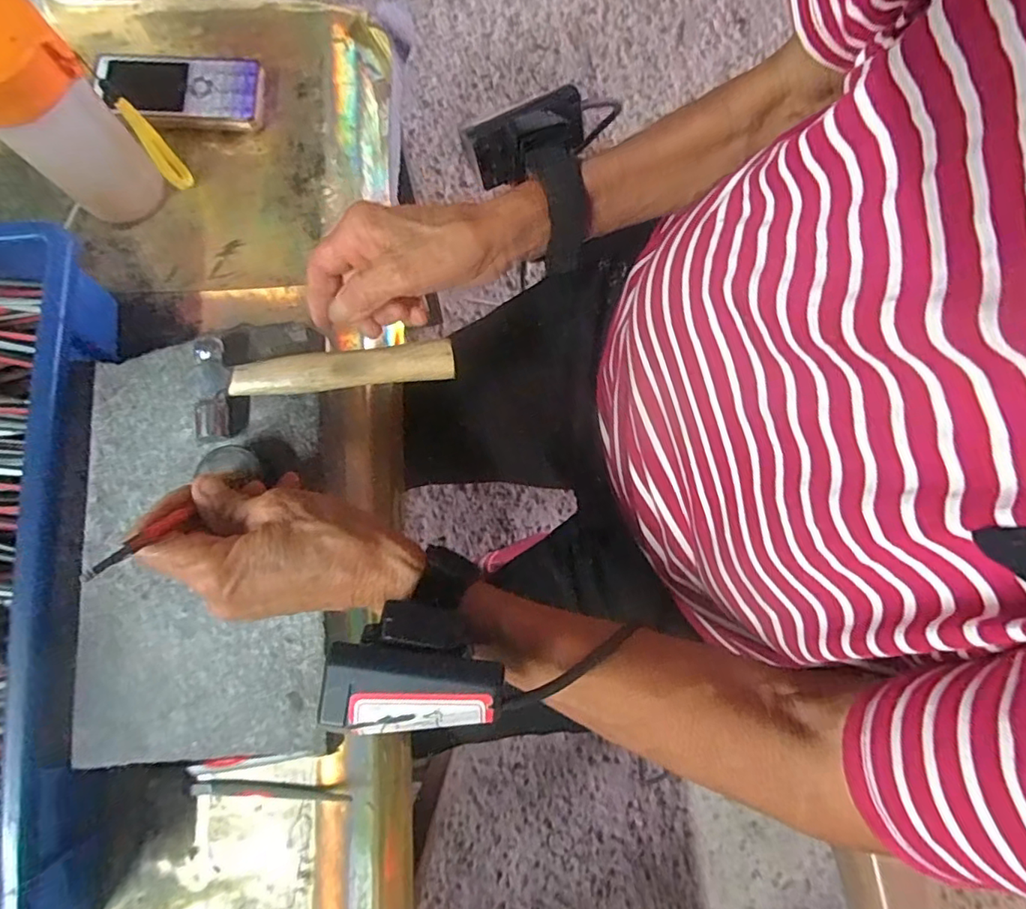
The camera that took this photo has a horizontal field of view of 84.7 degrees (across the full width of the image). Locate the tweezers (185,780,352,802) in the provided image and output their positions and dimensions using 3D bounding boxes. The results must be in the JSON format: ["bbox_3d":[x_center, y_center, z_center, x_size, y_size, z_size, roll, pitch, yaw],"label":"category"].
[{"bbox_3d":[-0.147,0.204,0.341,0.093,0.004,0.009,3,78,-1],"label":"tweezers"}]

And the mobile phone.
[{"bbox_3d":[-0.258,-0.281,0.437,0.123,0.020,0.054,5,78,0],"label":"mobile phone"}]

